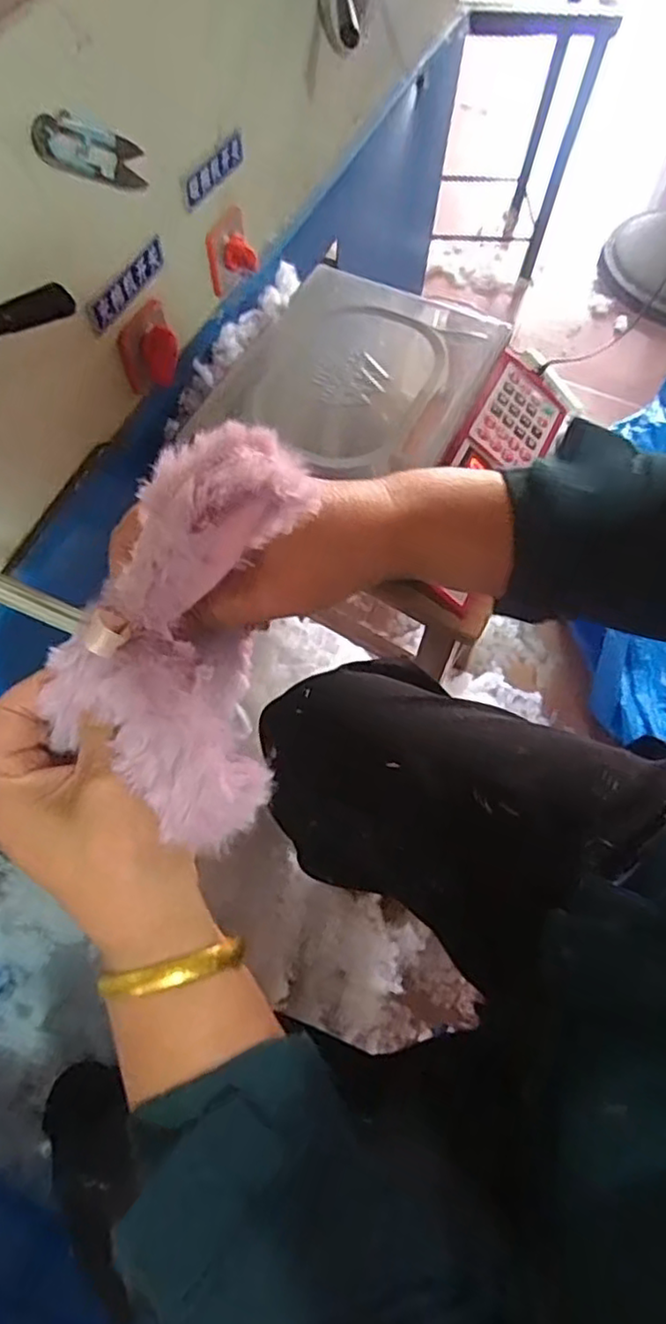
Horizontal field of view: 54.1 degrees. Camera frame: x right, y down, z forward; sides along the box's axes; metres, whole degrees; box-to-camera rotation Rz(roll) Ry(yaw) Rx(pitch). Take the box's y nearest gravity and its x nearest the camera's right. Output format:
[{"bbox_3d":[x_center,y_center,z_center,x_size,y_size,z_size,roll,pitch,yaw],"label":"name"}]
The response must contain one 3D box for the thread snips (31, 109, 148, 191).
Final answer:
[{"bbox_3d":[-0.162,-0.344,0.441,0.011,0.030,0.118,22,31,8],"label":"thread snips"}]

